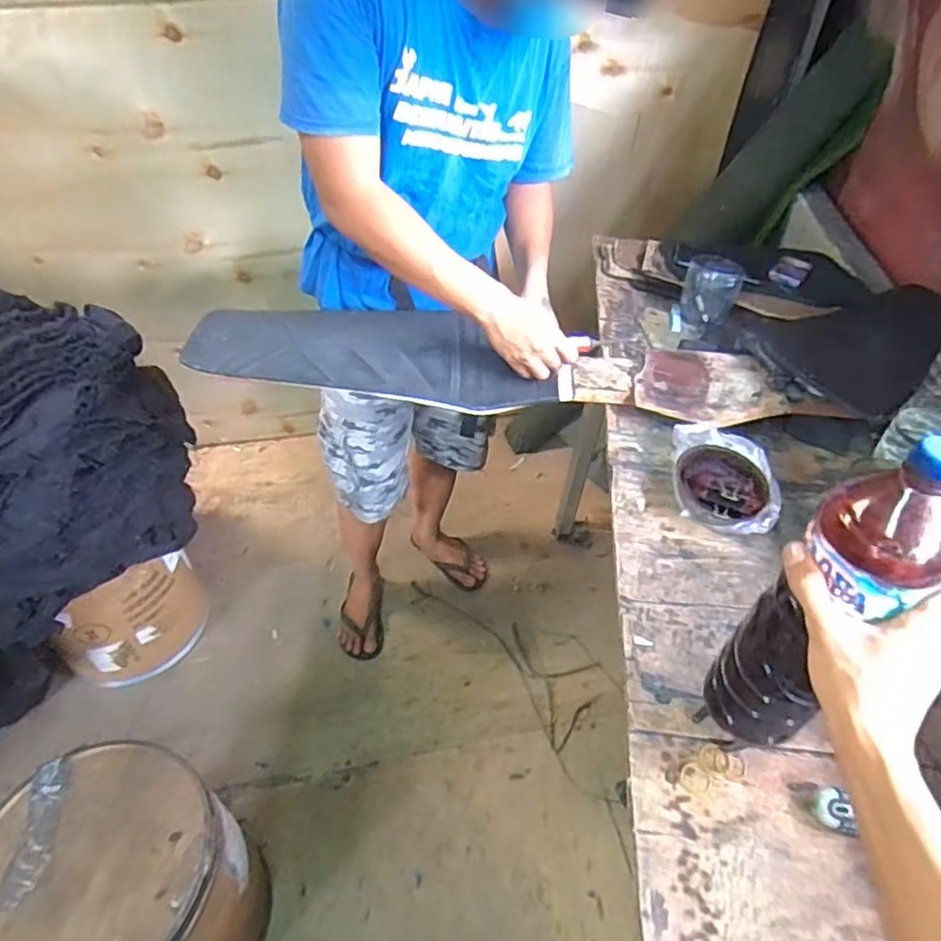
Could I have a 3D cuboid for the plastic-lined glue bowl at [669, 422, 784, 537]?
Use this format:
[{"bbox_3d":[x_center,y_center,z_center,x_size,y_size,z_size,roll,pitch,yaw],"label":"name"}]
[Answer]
[{"bbox_3d":[0.345,0.008,0.862,0.140,0.049,0.152,11,46,10],"label":"plastic-lined glue bowl"}]

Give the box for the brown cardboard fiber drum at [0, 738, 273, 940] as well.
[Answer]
[{"bbox_3d":[-0.562,0.707,1.060,0.348,0.380,0.328,0,45,0],"label":"brown cardboard fiber drum"}]

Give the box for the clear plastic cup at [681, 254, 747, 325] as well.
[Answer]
[{"bbox_3d":[0.431,-0.319,1.146,0.099,0.101,0.076,17,47,16],"label":"clear plastic cup"}]

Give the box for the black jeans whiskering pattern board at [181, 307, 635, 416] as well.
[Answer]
[{"bbox_3d":[-0.082,-0.190,1.020,0.673,0.050,0.244,9,46,8],"label":"black jeans whiskering pattern board"}]

